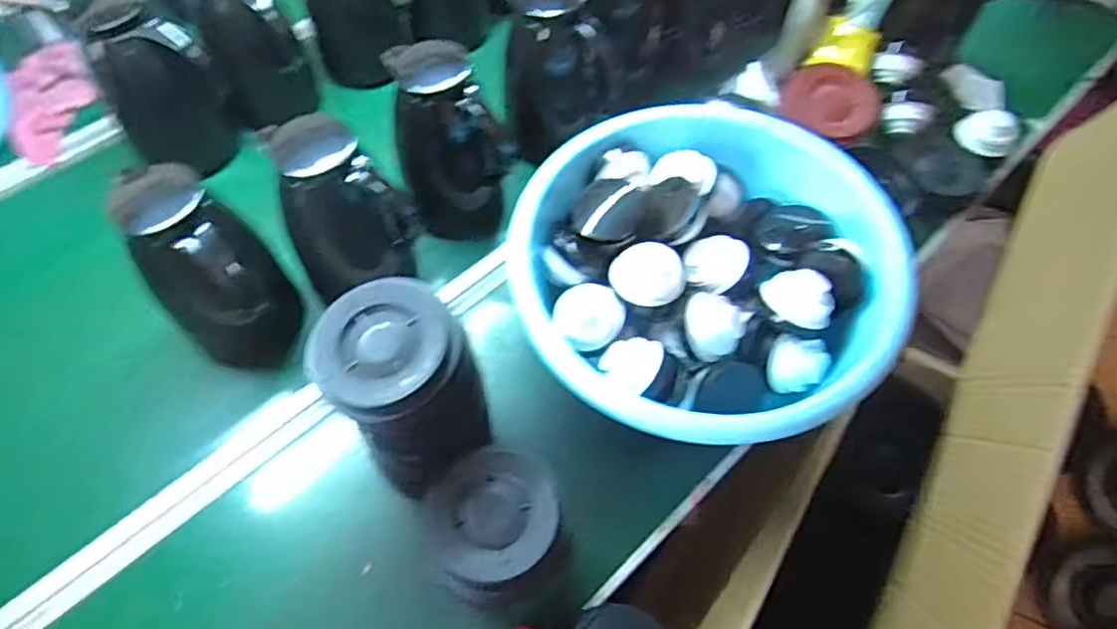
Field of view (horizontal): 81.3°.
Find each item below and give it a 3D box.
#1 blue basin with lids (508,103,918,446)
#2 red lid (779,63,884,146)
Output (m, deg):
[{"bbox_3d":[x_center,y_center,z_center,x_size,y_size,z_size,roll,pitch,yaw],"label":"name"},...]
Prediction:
[{"bbox_3d":[0.154,-0.040,0.682,0.345,0.110,0.358,0,60,1],"label":"blue basin with lids"},{"bbox_3d":[0.361,-0.283,0.864,0.125,0.027,0.134,0,60,1],"label":"red lid"}]

